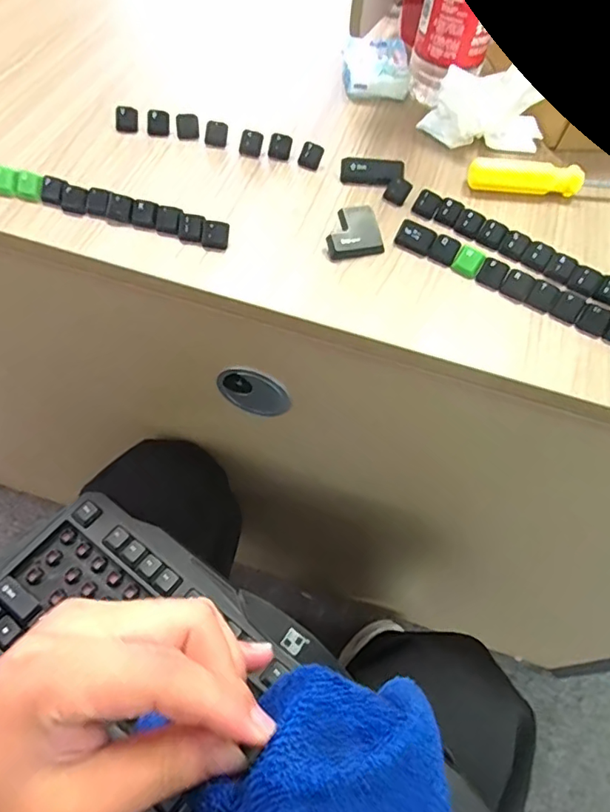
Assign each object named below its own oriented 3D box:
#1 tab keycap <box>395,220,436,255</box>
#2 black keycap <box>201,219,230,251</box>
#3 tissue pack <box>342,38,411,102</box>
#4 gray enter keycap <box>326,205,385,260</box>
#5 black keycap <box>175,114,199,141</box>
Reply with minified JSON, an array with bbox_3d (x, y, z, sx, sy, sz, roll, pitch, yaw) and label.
[{"bbox_3d":[0.080,-0.121,0.371,0.026,0.014,0.013,28,61,12],"label":"tab keycap"},{"bbox_3d":[-0.062,-0.119,0.359,0.018,0.013,0.014,1,59,-4],"label":"black keycap"},{"bbox_3d":[0.066,-0.316,0.485,0.060,0.022,0.065,-1,60,-5],"label":"tissue pack"},{"bbox_3d":[0.034,-0.123,0.367,0.039,0.017,0.033,-12,61,-11],"label":"gray enter keycap"},{"bbox_3d":[-0.097,-0.231,0.426,0.018,0.013,0.018,-7,60,-9],"label":"black keycap"}]

